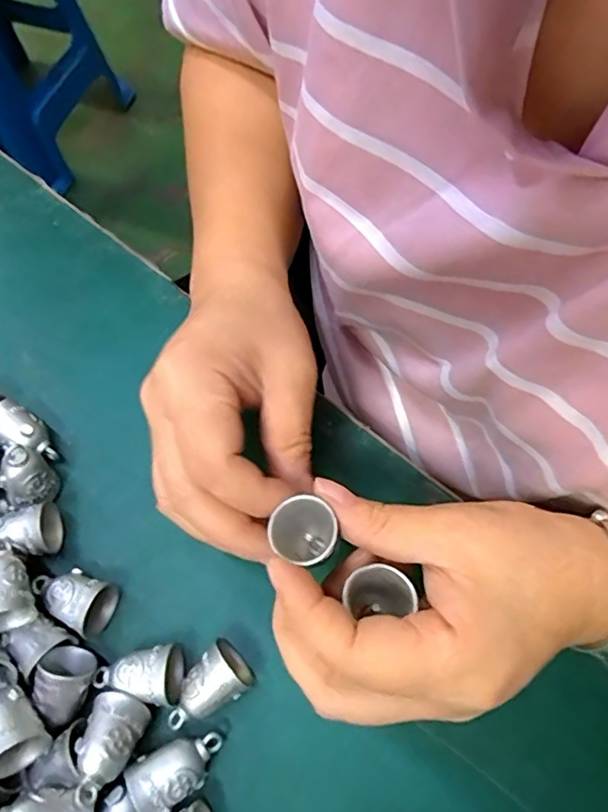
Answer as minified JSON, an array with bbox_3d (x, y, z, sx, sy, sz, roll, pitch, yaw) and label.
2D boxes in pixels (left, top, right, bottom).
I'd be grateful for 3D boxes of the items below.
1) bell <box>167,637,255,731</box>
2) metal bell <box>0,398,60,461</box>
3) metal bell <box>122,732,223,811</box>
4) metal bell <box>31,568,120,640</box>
[{"bbox_3d":[-0.040,0.123,0.243,0.023,0.021,0.038,35,73,15],"label":"bell"},{"bbox_3d":[-0.143,0.015,0.288,0.033,0.024,0.023,31,72,14],"label":"metal bell"},{"bbox_3d":[-0.052,0.148,0.232,0.037,0.021,0.022,-35,70,-12],"label":"metal bell"},{"bbox_3d":[-0.108,0.088,0.259,0.037,0.024,0.024,18,69,9],"label":"metal bell"}]

